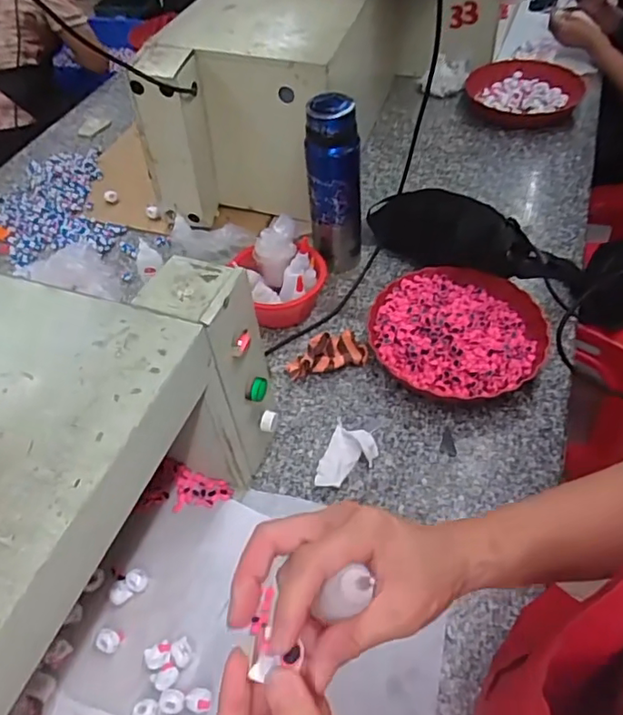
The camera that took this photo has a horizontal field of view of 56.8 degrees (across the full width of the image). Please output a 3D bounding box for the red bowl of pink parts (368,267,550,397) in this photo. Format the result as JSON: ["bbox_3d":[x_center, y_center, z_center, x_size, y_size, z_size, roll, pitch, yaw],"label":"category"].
[{"bbox_3d":[0.208,-0.039,0.835,0.237,0.059,0.221,-2,50,2],"label":"red bowl of pink parts"}]

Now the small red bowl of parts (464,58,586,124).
[{"bbox_3d":[0.462,-0.578,1.265,0.244,0.056,0.261,15,53,16],"label":"small red bowl of parts"}]

